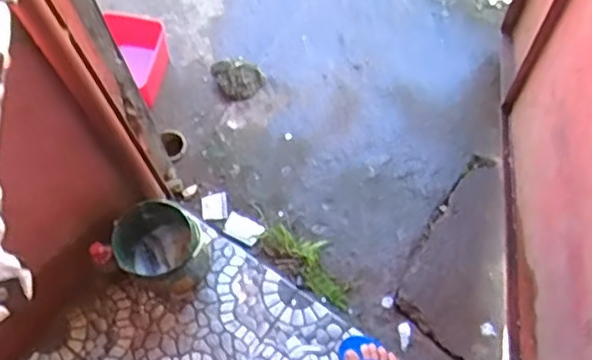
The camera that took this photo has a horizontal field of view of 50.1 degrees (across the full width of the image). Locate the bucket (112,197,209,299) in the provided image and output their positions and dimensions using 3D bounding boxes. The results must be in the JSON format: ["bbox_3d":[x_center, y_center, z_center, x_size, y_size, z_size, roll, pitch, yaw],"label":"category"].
[{"bbox_3d":[-0.284,0.150,1.365,0.168,0.198,0.164,-1,65,1],"label":"bucket"}]

